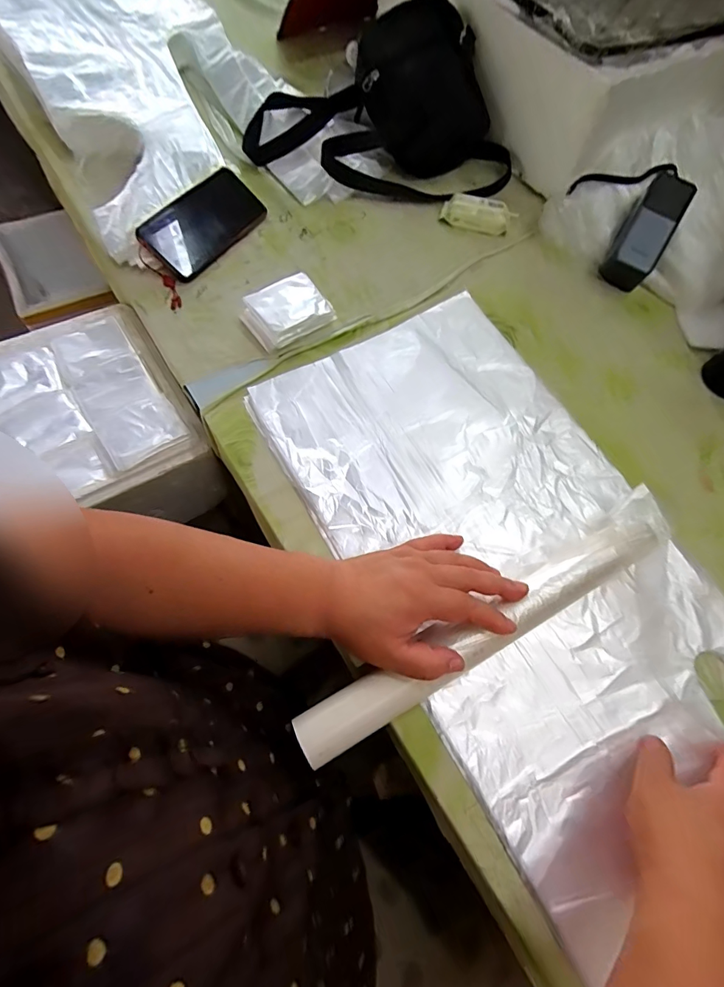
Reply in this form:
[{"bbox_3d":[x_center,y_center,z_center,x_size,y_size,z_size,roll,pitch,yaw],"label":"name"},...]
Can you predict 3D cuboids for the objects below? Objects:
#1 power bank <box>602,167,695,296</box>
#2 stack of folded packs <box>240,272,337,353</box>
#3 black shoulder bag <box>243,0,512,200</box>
[{"bbox_3d":[0.364,-0.335,0.565,0.057,0.047,0.135,31,97,11],"label":"power bank"},{"bbox_3d":[-0.086,-0.210,0.513,0.088,0.029,0.068,-31,71,-13],"label":"stack of folded packs"},{"bbox_3d":[0.029,-0.533,0.610,0.382,0.146,0.187,11,66,1],"label":"black shoulder bag"}]

